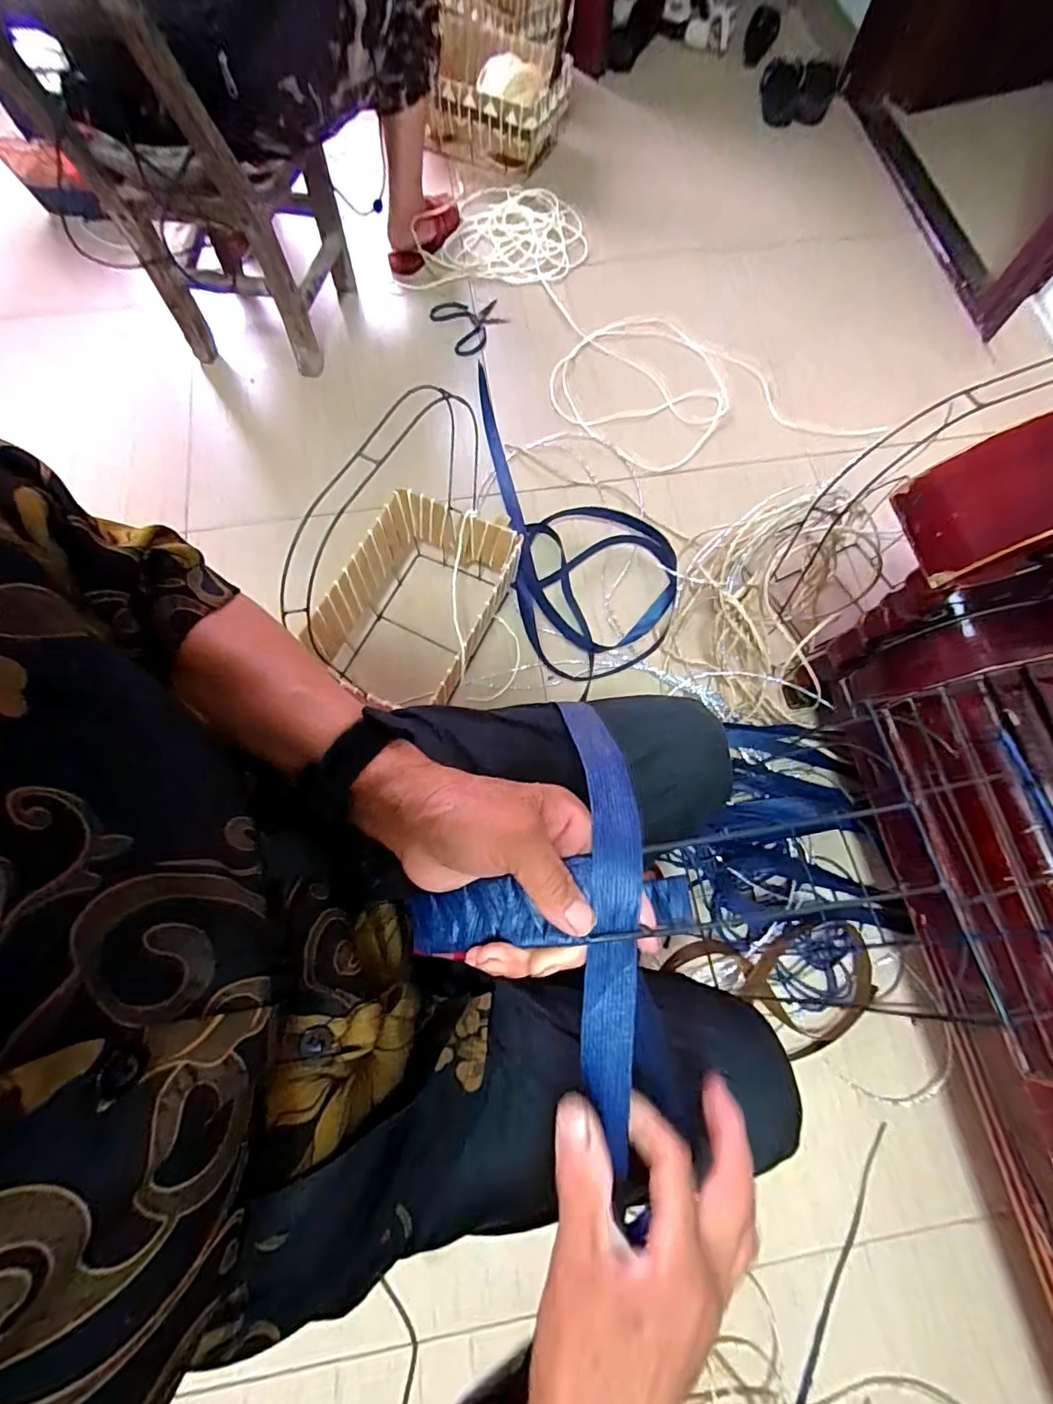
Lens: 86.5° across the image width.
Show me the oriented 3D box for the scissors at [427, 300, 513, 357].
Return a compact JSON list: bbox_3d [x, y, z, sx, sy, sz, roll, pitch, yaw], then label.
[{"bbox_3d":[-0.118,-0.831,1.215,0.147,0.023,0.166,-29,73,-8],"label":"scissors"}]

